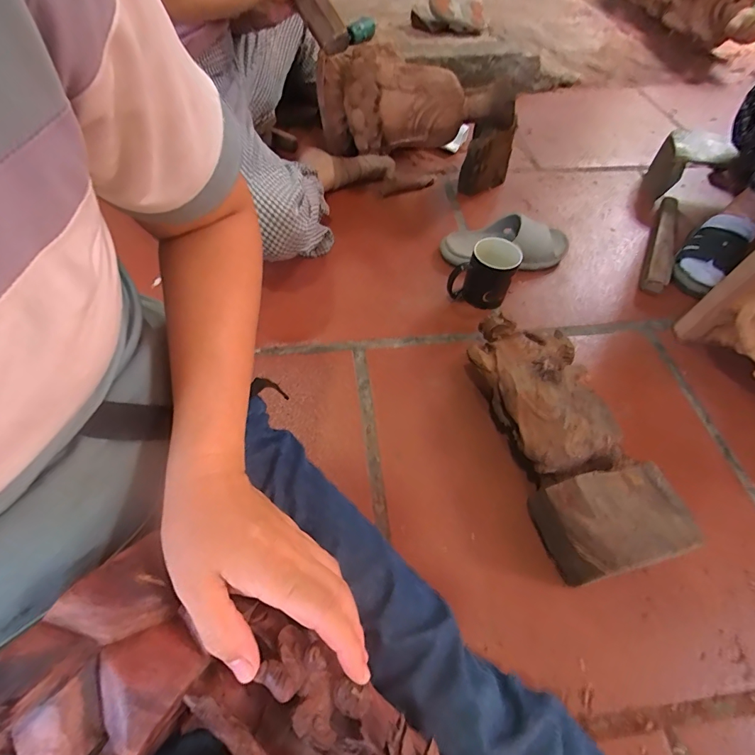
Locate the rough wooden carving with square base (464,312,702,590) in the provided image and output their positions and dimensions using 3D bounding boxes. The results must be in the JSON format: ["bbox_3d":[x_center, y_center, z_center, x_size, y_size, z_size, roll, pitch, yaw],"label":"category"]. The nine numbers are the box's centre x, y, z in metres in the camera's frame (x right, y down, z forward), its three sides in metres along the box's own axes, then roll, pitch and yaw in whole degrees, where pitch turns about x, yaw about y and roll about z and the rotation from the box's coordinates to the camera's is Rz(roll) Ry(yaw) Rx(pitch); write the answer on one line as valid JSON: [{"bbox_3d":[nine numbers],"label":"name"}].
[{"bbox_3d":[0.233,0.063,0.558,0.136,0.106,0.375,-12,58,-10],"label":"rough wooden carving with square base"}]

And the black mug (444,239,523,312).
[{"bbox_3d":[0.190,-0.193,0.735,0.103,0.094,0.095,18,57,10],"label":"black mug"}]

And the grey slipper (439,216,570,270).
[{"bbox_3d":[0.254,-0.270,0.814,0.254,0.062,0.122,1,56,-2],"label":"grey slipper"}]

